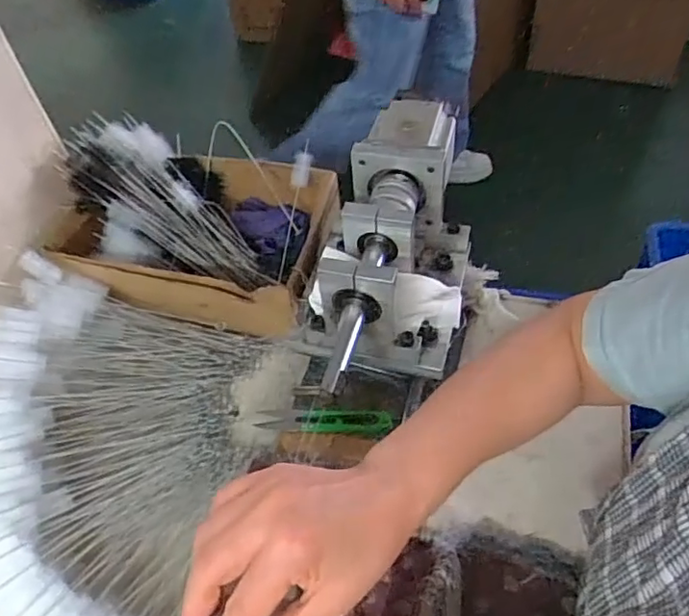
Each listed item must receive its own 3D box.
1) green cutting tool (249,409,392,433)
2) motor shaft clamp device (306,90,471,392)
[{"bbox_3d":[-0.018,0.096,0.513,0.115,0.005,0.023,0,49,6],"label":"green cutting tool"},{"bbox_3d":[0.041,-0.046,0.535,0.142,0.131,0.316,15,52,18],"label":"motor shaft clamp device"}]

